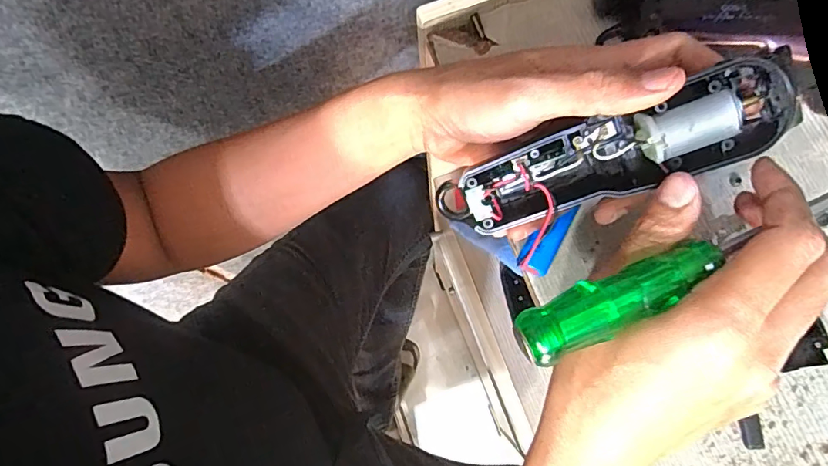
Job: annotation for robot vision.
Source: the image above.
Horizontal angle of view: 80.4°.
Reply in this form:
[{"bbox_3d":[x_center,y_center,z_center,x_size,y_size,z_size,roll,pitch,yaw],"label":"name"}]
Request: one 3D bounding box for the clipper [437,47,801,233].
[{"bbox_3d":[0.093,-0.036,0.244,0.159,0.040,0.038,-18,74,14],"label":"clipper"}]

